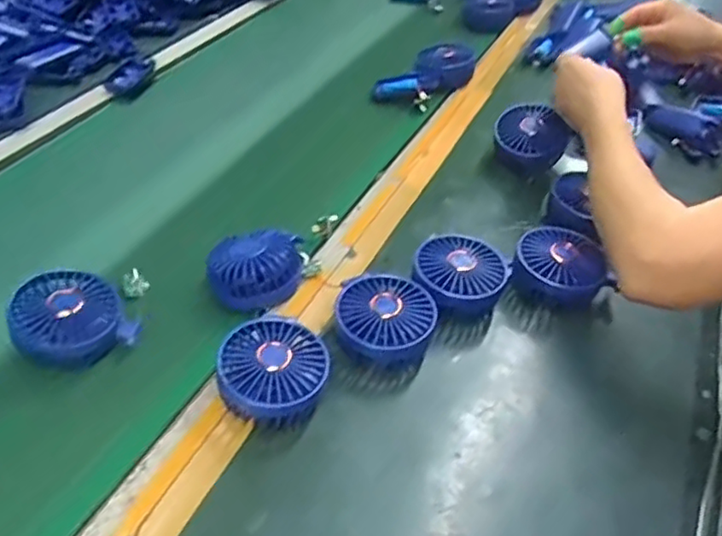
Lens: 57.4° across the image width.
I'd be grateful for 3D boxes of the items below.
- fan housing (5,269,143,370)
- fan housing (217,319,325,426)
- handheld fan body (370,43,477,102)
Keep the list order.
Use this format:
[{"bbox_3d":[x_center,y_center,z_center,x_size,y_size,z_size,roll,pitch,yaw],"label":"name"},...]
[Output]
[{"bbox_3d":[-0.255,0.048,0.575,0.089,0.039,0.087,-28,78,-35],"label":"fan housing"},{"bbox_3d":[-0.071,0.088,0.534,0.085,0.051,0.089,1,42,-1],"label":"fan housing"},{"bbox_3d":[0.086,-0.273,0.954,0.171,0.045,0.090,-28,50,-14],"label":"handheld fan body"}]

